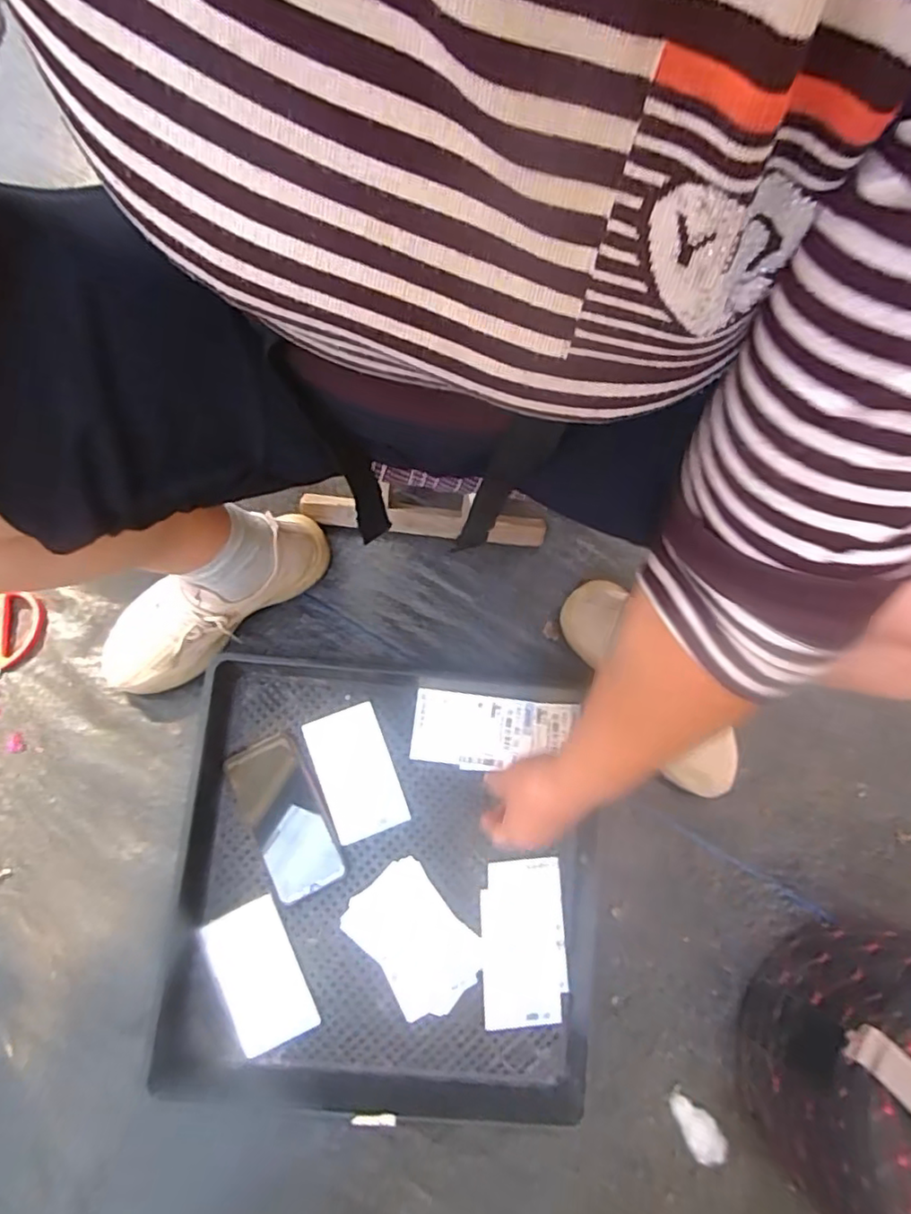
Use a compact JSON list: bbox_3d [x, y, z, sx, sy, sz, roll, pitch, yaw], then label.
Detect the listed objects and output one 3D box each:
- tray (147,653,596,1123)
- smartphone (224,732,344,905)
[{"bbox_3d":[-0.068,0.275,0.633,0.427,0.051,0.429,3,80,-3],"label":"tray"},{"bbox_3d":[-0.179,0.220,0.650,0.074,0.009,0.163,-24,75,-15],"label":"smartphone"}]

